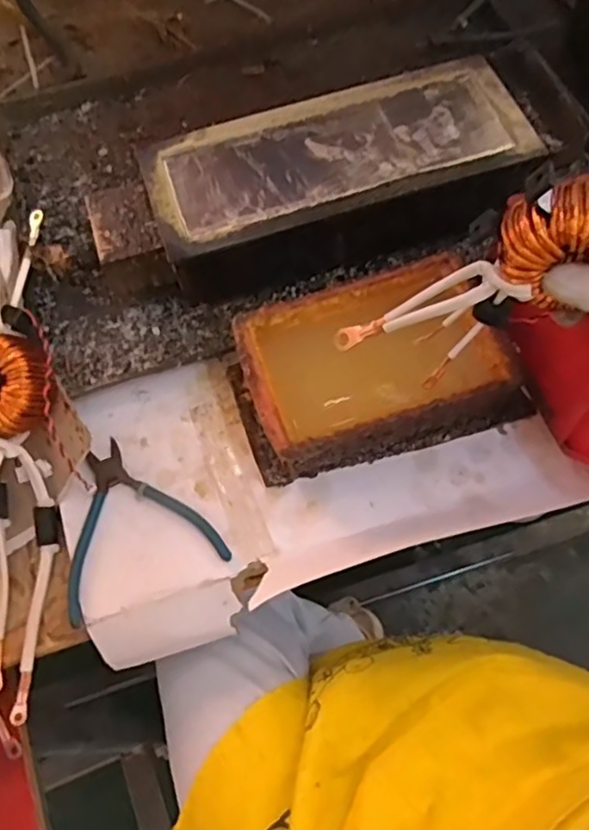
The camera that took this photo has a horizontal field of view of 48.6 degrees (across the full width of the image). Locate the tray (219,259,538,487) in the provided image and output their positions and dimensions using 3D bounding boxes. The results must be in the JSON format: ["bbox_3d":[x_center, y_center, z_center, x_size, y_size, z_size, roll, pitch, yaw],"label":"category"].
[{"bbox_3d":[0.066,-0.039,0.539,0.228,0.067,0.136,-17,64,-5],"label":"tray"}]

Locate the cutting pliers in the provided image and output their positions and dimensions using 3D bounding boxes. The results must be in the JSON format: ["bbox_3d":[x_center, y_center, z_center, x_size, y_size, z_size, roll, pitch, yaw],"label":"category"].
[{"bbox_3d":[-0.132,0.081,0.526,0.125,0.008,0.130,-21,65,-7],"label":"cutting pliers"}]

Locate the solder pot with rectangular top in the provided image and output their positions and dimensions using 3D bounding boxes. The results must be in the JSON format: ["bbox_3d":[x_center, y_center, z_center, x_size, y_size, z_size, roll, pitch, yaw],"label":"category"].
[{"bbox_3d":[0.042,-0.217,0.613,0.334,0.082,0.142,-18,64,-5],"label":"solder pot with rectangular top"}]

